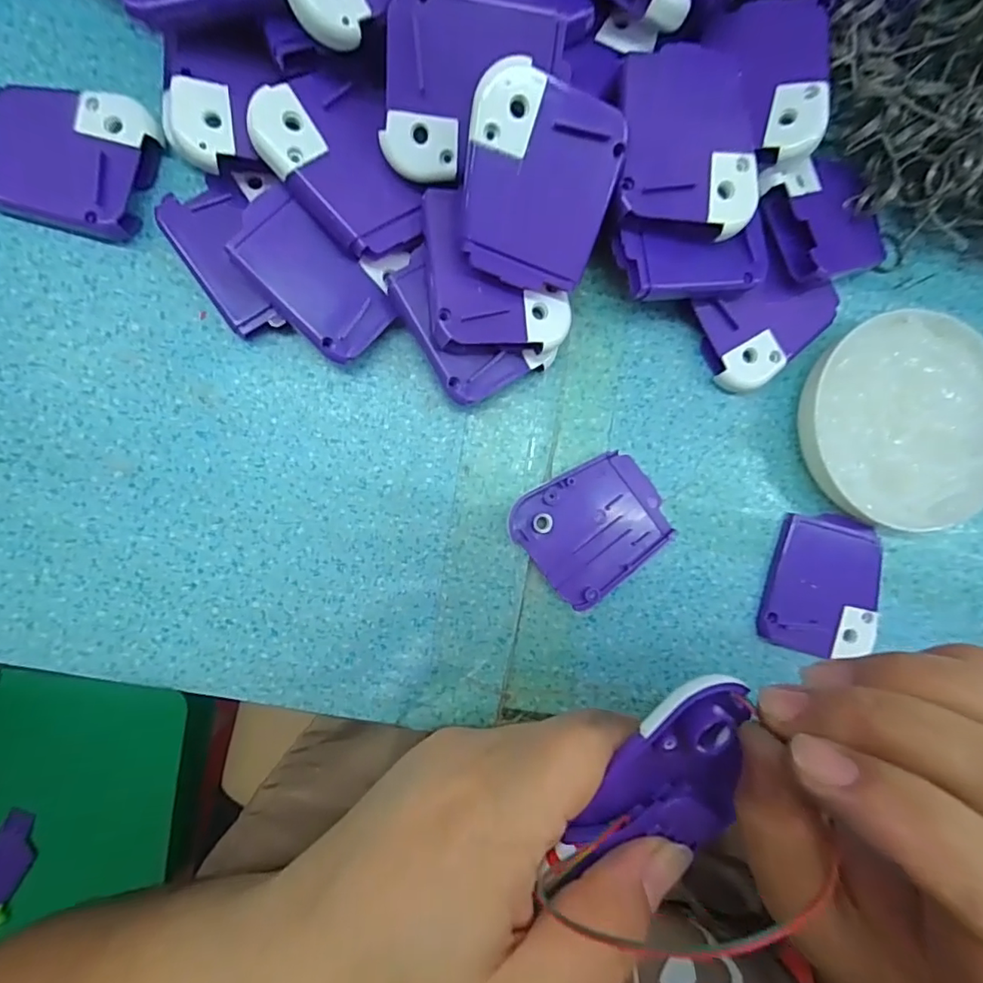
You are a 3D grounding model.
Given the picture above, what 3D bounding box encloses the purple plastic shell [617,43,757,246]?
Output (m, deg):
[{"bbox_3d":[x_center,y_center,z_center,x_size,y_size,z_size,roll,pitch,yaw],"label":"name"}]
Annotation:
[{"bbox_3d":[0.071,-0.126,0.193,0.050,0.013,0.061,1,87,-5],"label":"purple plastic shell"}]

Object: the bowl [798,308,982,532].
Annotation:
[{"bbox_3d":[0.176,-0.029,0.228,0.089,0.025,0.090,0,89,-6],"label":"bowl"}]

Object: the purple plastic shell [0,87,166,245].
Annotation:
[{"bbox_3d":[-0.162,-0.128,0.204,0.062,0.015,0.051,13,87,-5],"label":"purple plastic shell"}]

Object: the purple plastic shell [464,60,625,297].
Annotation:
[{"bbox_3d":[0.015,-0.103,0.180,0.052,0.006,0.060,16,108,-16],"label":"purple plastic shell"}]

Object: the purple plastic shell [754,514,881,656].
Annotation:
[{"bbox_3d":[0.147,0.041,0.233,0.050,0.007,0.059,13,87,-5],"label":"purple plastic shell"}]

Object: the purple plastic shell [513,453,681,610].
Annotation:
[{"bbox_3d":[0.043,0.013,0.224,0.060,0.008,0.053,-38,92,-5],"label":"purple plastic shell"}]

